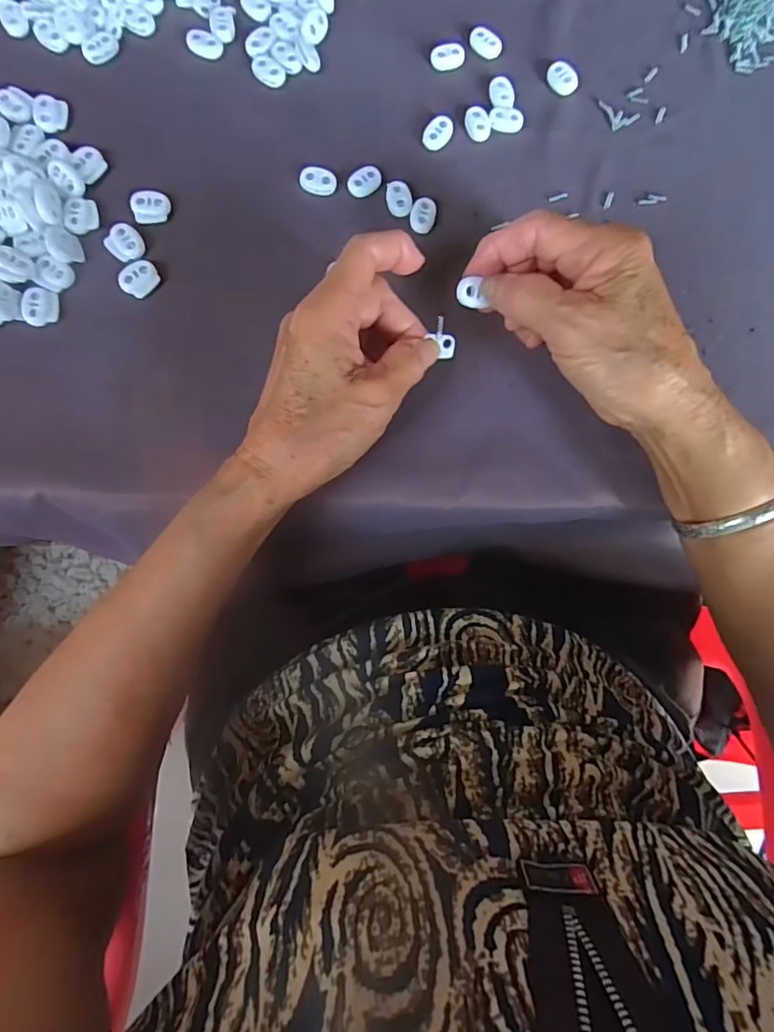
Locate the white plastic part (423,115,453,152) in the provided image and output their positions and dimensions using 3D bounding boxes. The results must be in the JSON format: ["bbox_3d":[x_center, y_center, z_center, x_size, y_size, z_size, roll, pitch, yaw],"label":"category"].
[{"bbox_3d":[0.033,-0.247,0.336,0.015,0.004,0.024,36,81,1],"label":"white plastic part"}]

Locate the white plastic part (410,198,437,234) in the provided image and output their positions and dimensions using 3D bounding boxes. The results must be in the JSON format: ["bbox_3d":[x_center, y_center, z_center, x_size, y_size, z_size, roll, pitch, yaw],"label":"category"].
[{"bbox_3d":[0.023,-0.188,0.327,0.015,0.004,0.021,16,81,-2],"label":"white plastic part"}]

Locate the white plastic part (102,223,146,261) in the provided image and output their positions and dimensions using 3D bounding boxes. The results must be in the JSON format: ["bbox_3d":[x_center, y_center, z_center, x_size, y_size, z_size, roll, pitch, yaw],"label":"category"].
[{"bbox_3d":[-0.155,-0.161,0.310,0.023,0.004,0.020,45,81,3],"label":"white plastic part"}]

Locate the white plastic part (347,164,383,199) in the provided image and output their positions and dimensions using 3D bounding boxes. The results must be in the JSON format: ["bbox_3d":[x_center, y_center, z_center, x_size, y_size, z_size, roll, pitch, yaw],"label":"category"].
[{"bbox_3d":[-0.014,-0.209,0.327,0.023,0.004,0.016,-40,87,-8],"label":"white plastic part"}]

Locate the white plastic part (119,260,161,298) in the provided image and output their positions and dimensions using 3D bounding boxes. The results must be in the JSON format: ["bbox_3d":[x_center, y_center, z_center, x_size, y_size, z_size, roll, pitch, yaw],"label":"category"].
[{"bbox_3d":[-0.146,-0.140,0.308,0.022,0.005,0.018,-43,87,-9],"label":"white plastic part"}]

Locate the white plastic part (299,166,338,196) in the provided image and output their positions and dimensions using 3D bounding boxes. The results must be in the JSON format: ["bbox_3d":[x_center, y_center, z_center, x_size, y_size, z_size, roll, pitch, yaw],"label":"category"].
[{"bbox_3d":[-0.043,-0.209,0.325,0.023,0.004,0.015,11,81,-3],"label":"white plastic part"}]

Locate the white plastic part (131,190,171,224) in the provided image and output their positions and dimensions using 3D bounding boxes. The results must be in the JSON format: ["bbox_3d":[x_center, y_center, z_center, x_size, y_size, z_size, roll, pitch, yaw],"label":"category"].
[{"bbox_3d":[-0.142,-0.186,0.315,0.022,0.004,0.022,1,86,-14],"label":"white plastic part"}]

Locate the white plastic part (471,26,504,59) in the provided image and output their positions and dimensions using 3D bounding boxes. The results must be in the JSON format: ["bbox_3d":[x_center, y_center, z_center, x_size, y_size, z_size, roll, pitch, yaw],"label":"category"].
[{"bbox_3d":[0.067,-0.319,0.351,0.023,0.005,0.014,45,81,3],"label":"white plastic part"}]

